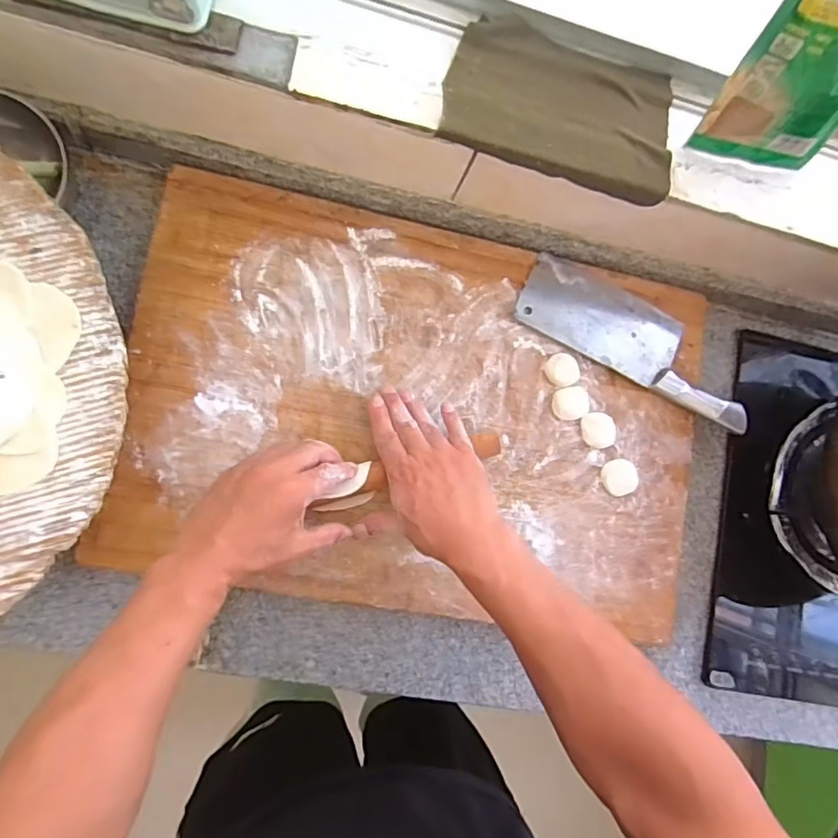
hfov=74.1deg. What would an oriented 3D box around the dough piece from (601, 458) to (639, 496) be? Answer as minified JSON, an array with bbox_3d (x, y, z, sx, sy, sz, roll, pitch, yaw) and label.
[{"bbox_3d":[0.213,0.062,0.586,0.038,0.010,0.037,-5,84,-10],"label":"dough piece"}]

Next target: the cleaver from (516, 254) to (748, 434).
[{"bbox_3d":[0.243,-0.091,0.608,0.273,0.032,0.097,26,80,-5],"label":"cleaver"}]

